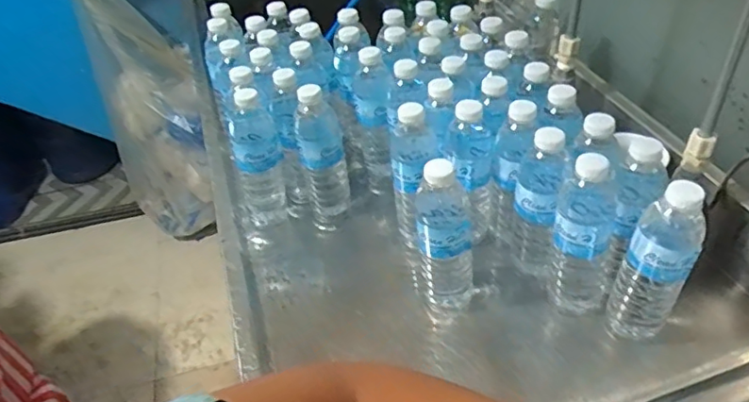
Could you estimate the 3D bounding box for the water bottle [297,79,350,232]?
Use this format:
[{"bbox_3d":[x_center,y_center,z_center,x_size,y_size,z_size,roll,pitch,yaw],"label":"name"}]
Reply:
[{"bbox_3d":[-0.075,-0.056,0.791,0.069,0.215,0.052,-7,42,-2],"label":"water bottle"}]

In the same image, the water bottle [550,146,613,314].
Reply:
[{"bbox_3d":[0.234,0.037,0.627,0.065,0.206,0.058,17,47,23],"label":"water bottle"}]

